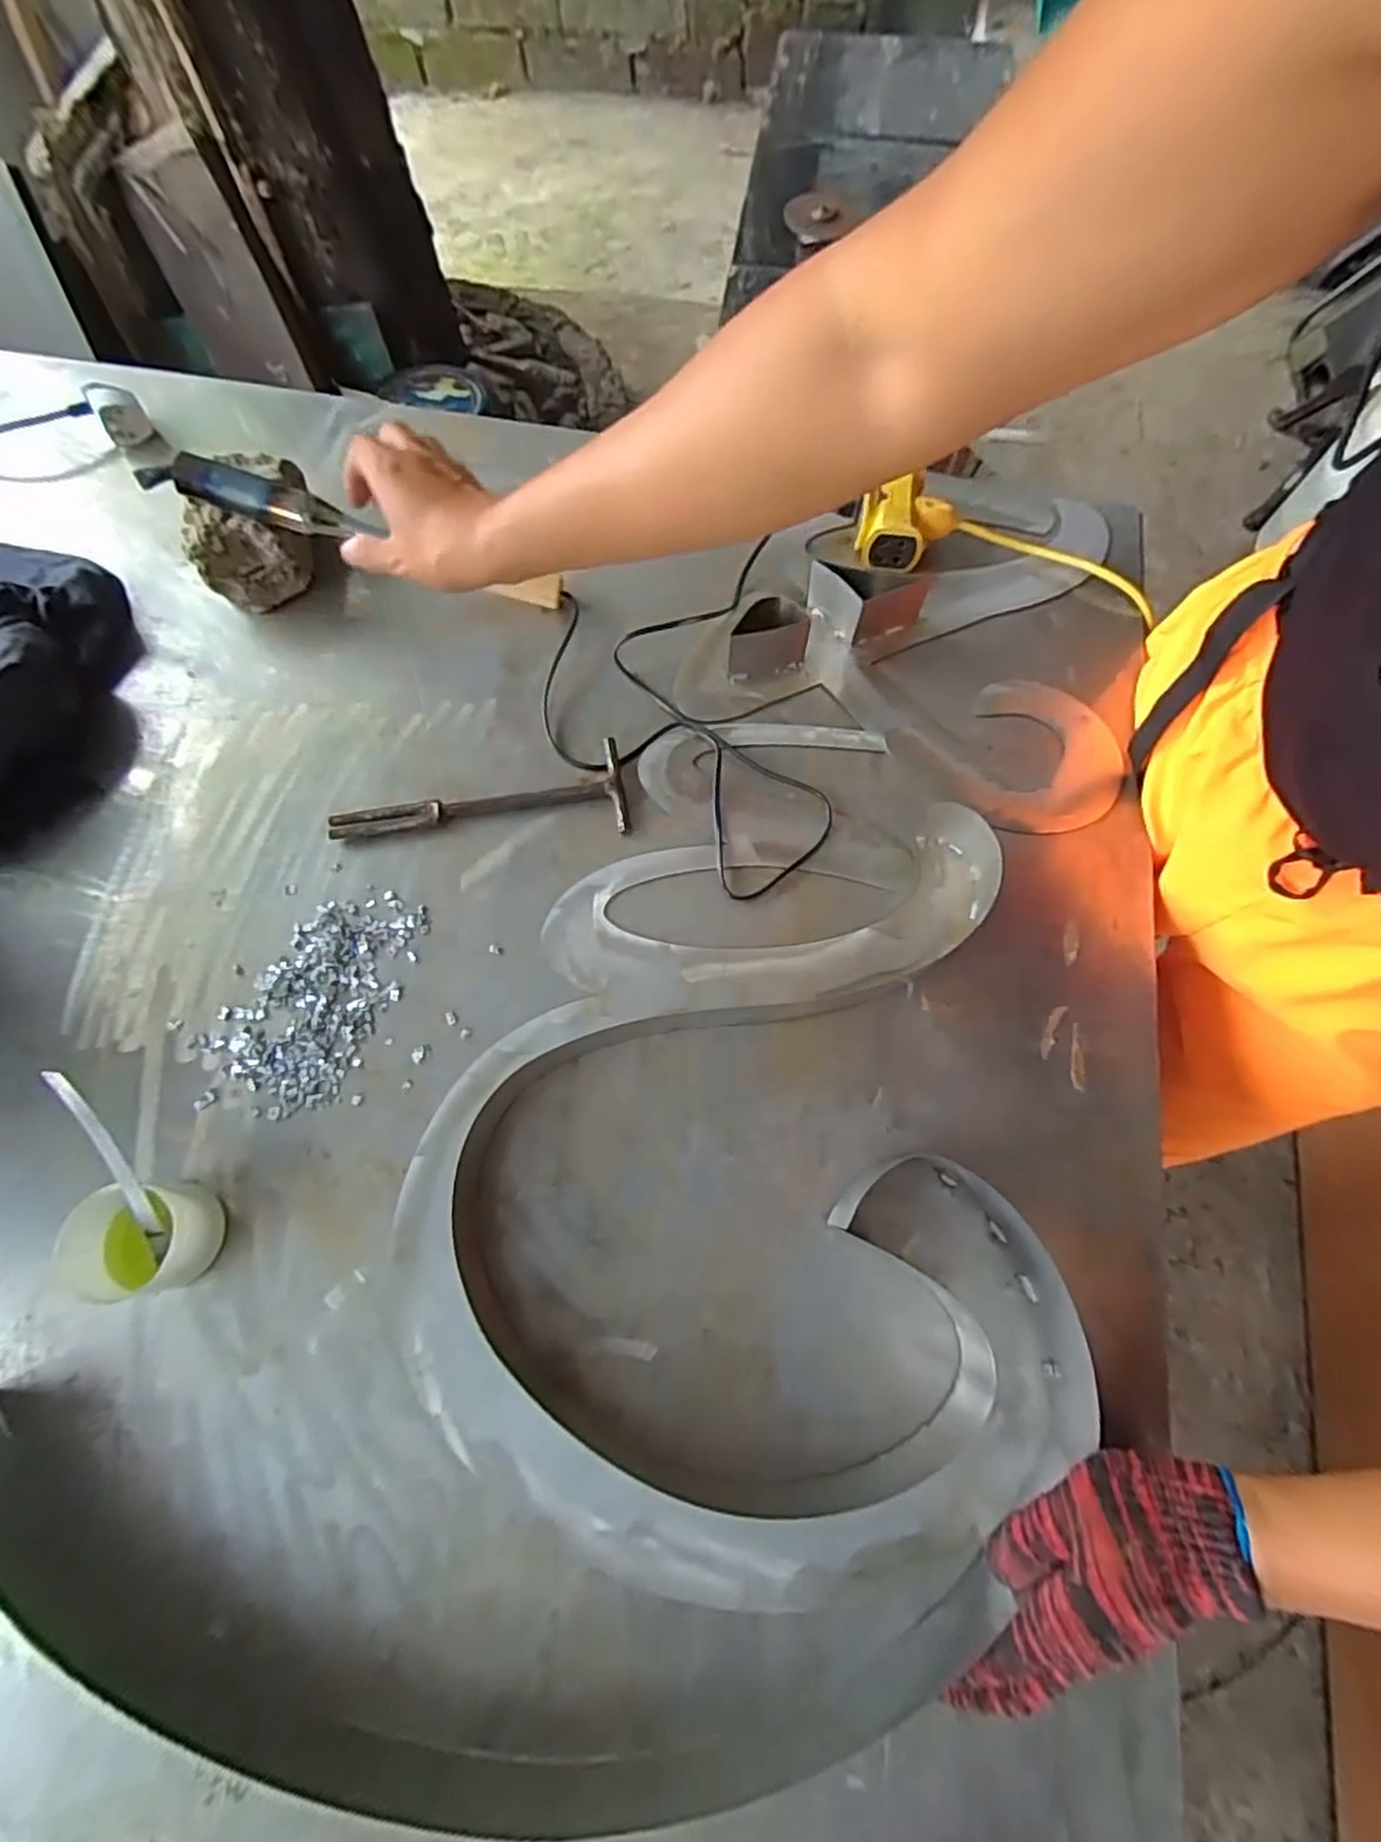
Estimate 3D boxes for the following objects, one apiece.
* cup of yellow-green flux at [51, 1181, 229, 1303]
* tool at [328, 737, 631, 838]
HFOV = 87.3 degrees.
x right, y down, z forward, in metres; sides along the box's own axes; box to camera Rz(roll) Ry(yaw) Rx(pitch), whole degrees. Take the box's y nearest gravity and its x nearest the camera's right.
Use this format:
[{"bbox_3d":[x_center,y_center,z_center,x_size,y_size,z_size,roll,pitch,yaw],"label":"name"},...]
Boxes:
[{"bbox_3d":[-0.327,0.192,0.440,0.062,0.061,0.062,0,70,1],"label":"cup of yellow-green flux"},{"bbox_3d":[-0.162,-0.087,0.560,0.222,0.012,0.071,-10,70,-3],"label":"tool"}]

